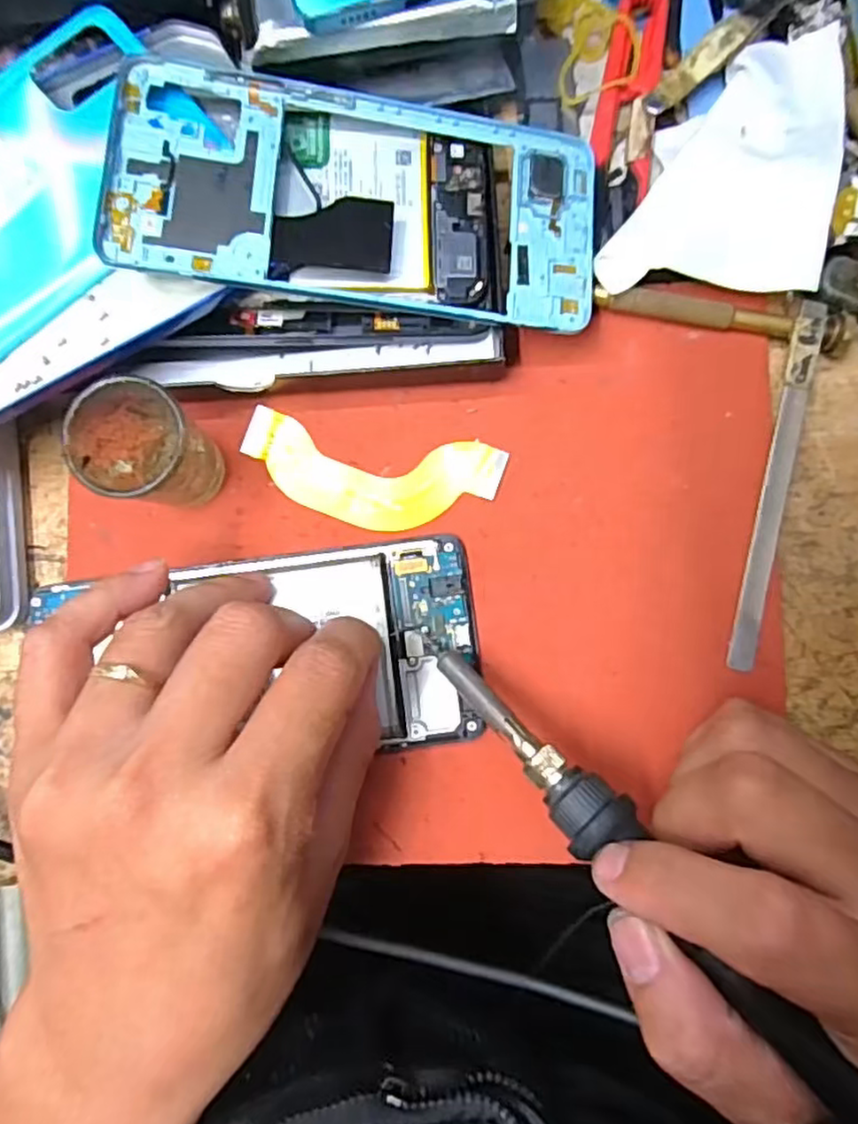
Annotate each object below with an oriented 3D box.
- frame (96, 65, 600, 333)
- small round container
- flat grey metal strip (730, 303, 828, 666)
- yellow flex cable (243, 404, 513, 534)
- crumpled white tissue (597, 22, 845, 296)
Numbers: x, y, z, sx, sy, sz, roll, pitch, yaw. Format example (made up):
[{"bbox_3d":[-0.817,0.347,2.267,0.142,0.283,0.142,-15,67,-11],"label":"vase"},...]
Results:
[{"bbox_3d":[-0.021,-0.119,0.222,0.157,0.004,0.072,5,83,-9],"label":"frame"},{"bbox_3d":[-0.090,-0.038,0.221,0.035,0.048,0.036,0,87,2],"label":"small round container"},{"bbox_3d":[0.121,-0.026,0.237,0.010,0.005,0.128,12,87,2],"label":"flat grey metal strip"},{"bbox_3d":[-0.021,-0.031,0.244,0.091,0.004,0.035,9,87,2],"label":"yellow flex cable"},{"bbox_3d":[0.101,-0.136,0.231,0.068,0.023,0.085,7,87,2],"label":"crumpled white tissue"}]

